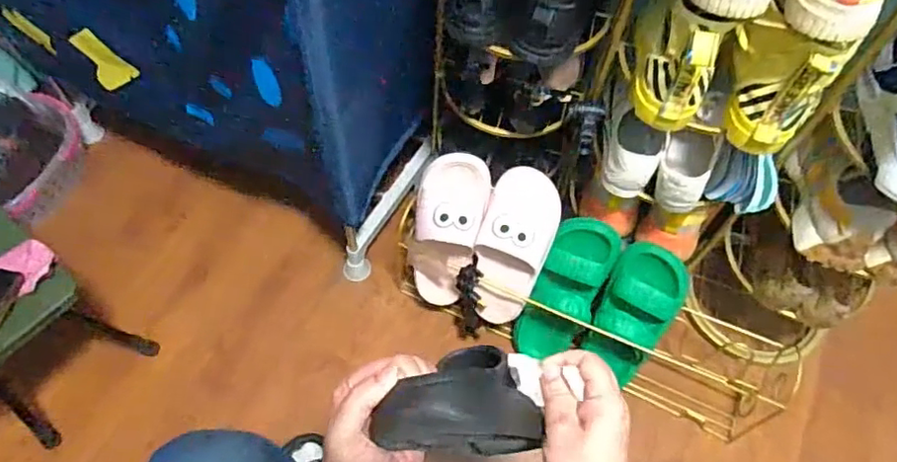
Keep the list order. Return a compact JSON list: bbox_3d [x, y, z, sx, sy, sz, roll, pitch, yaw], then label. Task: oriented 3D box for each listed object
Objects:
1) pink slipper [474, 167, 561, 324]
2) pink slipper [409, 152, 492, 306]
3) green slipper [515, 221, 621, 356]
[{"bbox_3d":[0.104,0.034,0.927,0.118,0.263,0.071,12,21,5],"label":"pink slipper"},{"bbox_3d":[-0.007,0.008,0.948,0.111,0.264,0.085,17,34,8],"label":"pink slipper"},{"bbox_3d":[0.188,0.105,0.945,0.104,0.260,0.067,29,20,14],"label":"green slipper"}]

